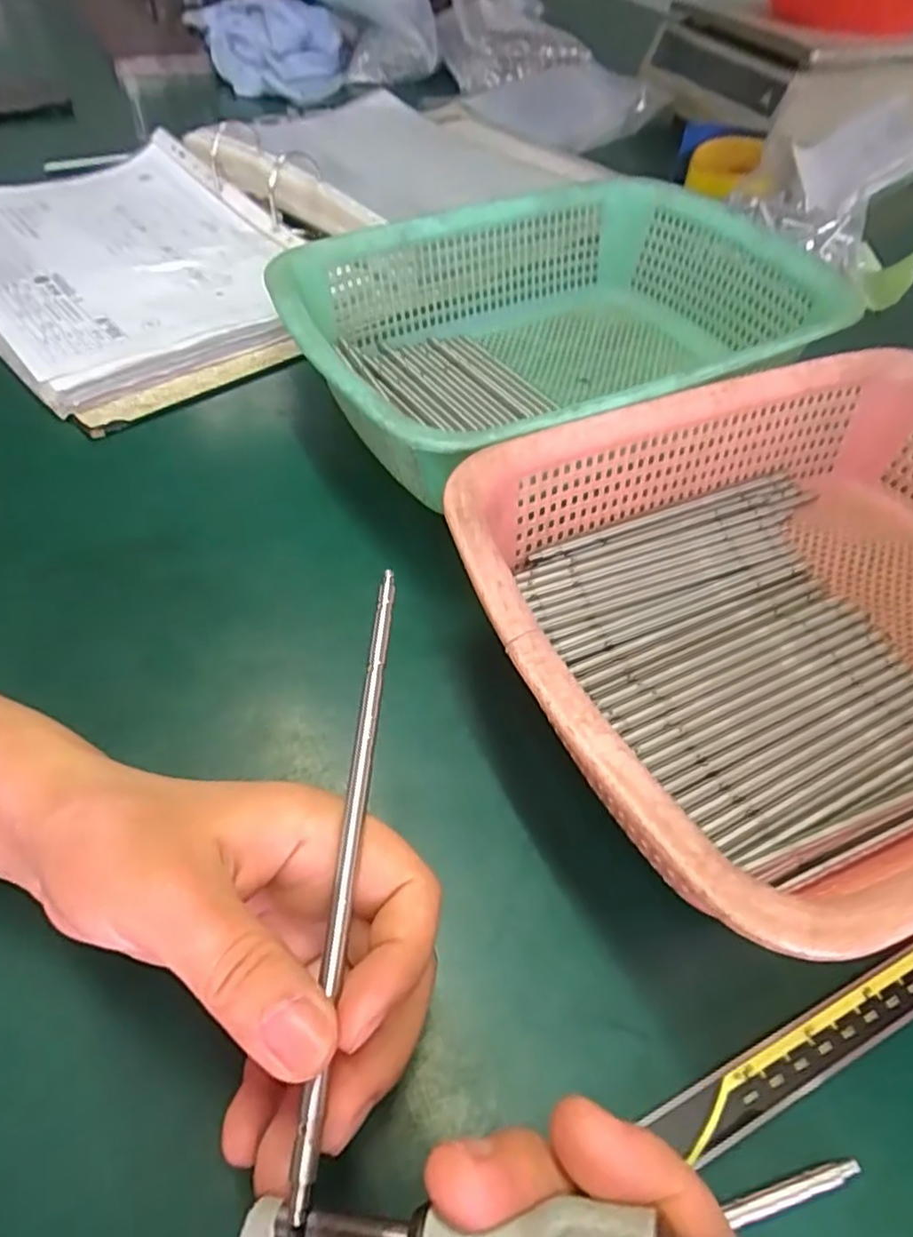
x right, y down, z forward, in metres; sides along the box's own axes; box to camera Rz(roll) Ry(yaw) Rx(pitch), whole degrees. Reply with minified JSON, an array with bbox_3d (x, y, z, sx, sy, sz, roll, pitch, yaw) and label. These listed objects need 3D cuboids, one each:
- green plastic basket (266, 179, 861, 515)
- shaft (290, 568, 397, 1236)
[{"bbox_3d":[0.054,-0.162,0.410,0.287,0.088,0.223,-19,54,-16],"label":"green plastic basket"},{"bbox_3d":[-0.028,0.056,0.182,0.005,0.006,0.162,3,57,1],"label":"shaft"}]

